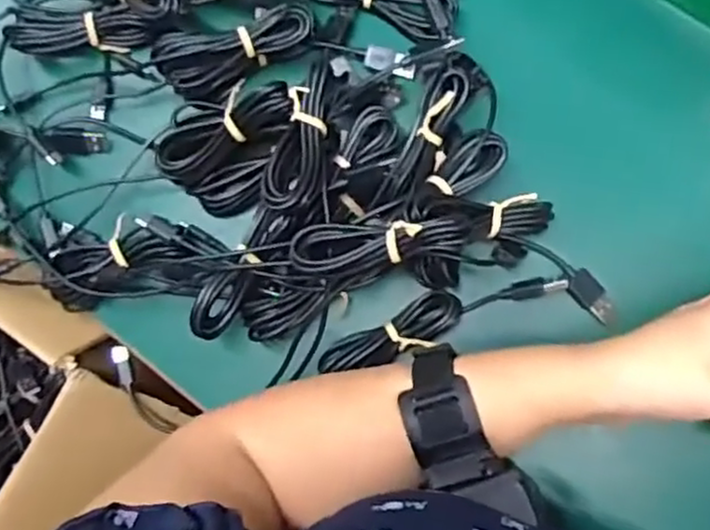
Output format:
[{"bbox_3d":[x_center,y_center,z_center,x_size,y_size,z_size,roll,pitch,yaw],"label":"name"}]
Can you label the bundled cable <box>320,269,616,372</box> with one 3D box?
[{"bbox_3d":[0.060,0.030,0.402,0.161,0.019,0.033,-11,81,5],"label":"bundled cable"}]

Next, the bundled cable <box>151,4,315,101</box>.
[{"bbox_3d":[-0.067,-0.123,0.416,0.088,0.025,0.032,-10,81,5],"label":"bundled cable"}]

